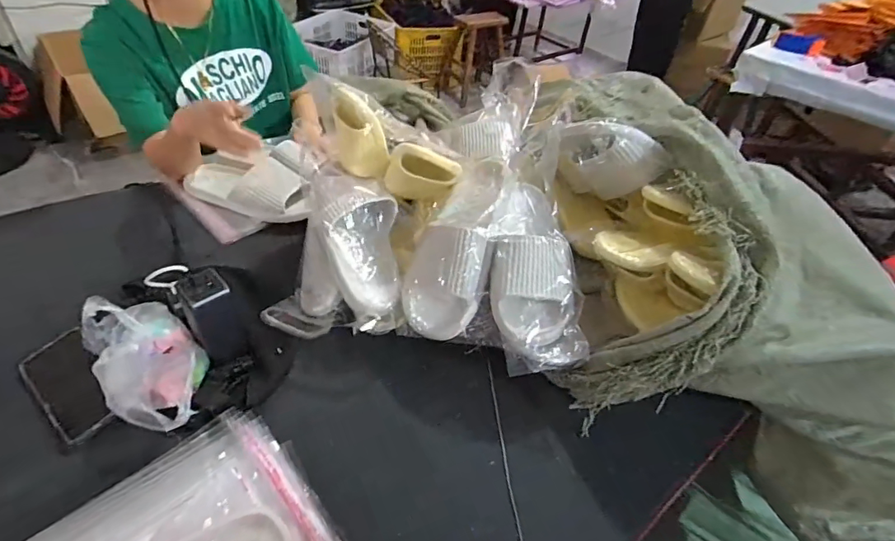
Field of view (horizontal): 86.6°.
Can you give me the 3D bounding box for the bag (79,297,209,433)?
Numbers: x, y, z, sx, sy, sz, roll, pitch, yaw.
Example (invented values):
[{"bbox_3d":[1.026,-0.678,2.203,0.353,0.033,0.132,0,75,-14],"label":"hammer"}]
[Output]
[{"bbox_3d":[-0.349,0.102,0.555,0.104,0.060,0.188,-26,52,-32],"label":"bag"}]

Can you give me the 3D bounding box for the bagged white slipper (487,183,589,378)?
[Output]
[{"bbox_3d":[0.108,0.007,0.605,0.108,0.062,0.236,-3,74,-11],"label":"bagged white slipper"}]

